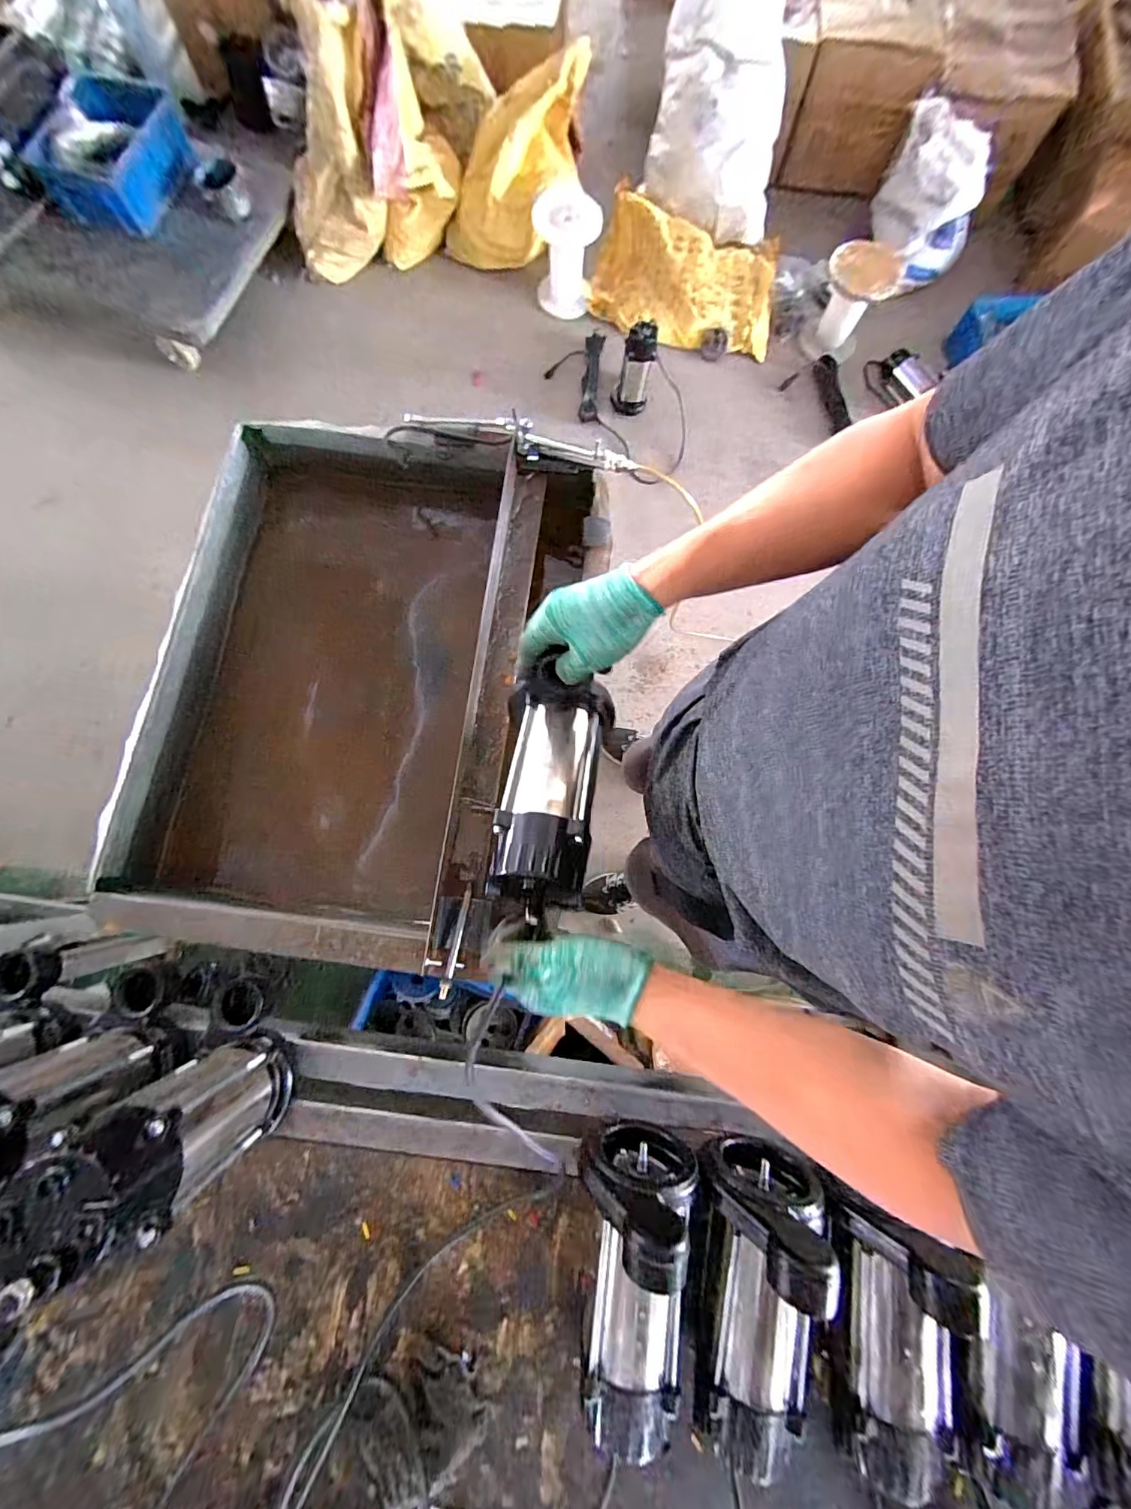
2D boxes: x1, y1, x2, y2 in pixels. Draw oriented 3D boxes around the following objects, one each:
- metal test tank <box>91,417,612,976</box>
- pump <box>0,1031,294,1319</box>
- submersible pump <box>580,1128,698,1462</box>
[{"bbox_3d":[-0.270,-0.100,0.777,0.577,0.302,0.751,10,79,1],"label":"metal test tank"},{"bbox_3d":[-0.357,0.348,0.449,0.092,0.228,0.095,-12,80,-4],"label":"pump"},{"bbox_3d":[0.076,0.523,0.462,0.112,0.156,0.242,0,79,-1],"label":"submersible pump"}]

